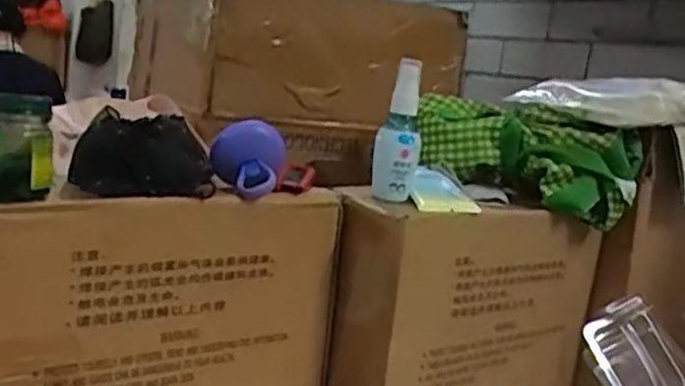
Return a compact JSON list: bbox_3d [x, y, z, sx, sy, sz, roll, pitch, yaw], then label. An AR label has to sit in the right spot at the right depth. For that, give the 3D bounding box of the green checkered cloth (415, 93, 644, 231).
[{"bbox_3d":[0.175,-0.036,0.706,0.212,0.086,0.068,11,10,25],"label":"green checkered cloth"}]

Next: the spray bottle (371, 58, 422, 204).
[{"bbox_3d":[0.048,-0.053,0.620,0.038,0.118,0.031,8,9,5],"label":"spray bottle"}]

